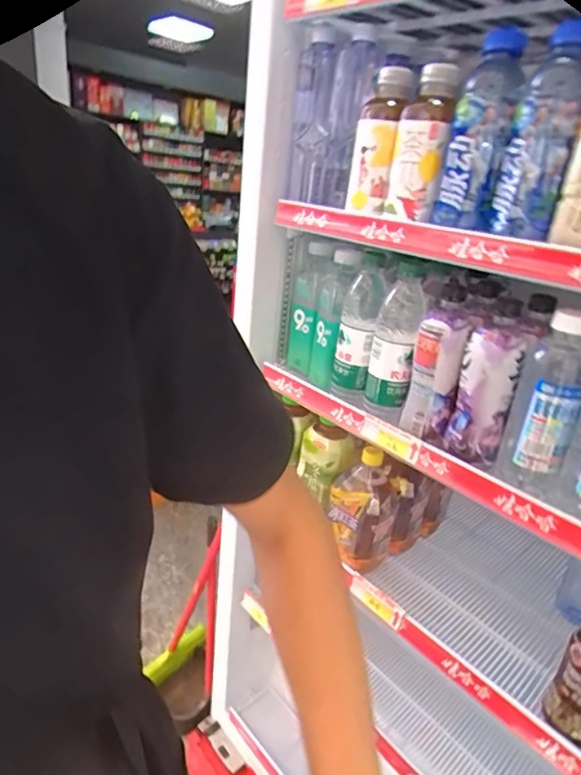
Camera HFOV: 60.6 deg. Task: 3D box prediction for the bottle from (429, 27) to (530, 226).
[{"bbox_3d":[0.201,-0.275,0.538,0.061,0.187,0.055,13,24,16],"label":"bottle"}]

